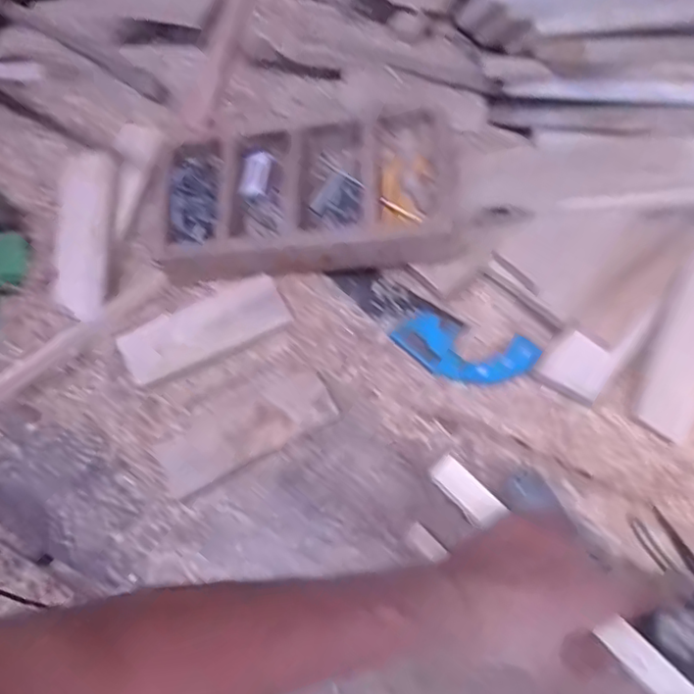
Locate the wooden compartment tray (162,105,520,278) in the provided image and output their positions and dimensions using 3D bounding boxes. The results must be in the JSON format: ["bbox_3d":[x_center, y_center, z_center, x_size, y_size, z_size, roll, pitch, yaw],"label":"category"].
[{"bbox_3d":[-0.052,-0.199,0.789,0.413,0.081,0.208,-5,72,12],"label":"wooden compartment tray"}]

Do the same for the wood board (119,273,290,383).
[{"bbox_3d":[-0.174,-0.023,0.760,0.198,0.024,0.073,-23,62,-14],"label":"wood board"}]

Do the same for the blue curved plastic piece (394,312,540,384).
[{"bbox_3d":[0.143,0.007,0.762,0.169,0.014,0.076,20,80,14],"label":"blue curved plastic piece"}]

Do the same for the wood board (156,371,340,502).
[{"bbox_3d":[-0.112,0.097,0.709,0.203,0.023,0.064,-24,62,-14],"label":"wood board"}]

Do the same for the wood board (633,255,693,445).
[{"bbox_3d":[0.393,-0.003,0.714,0.060,0.013,0.217,19,90,11],"label":"wood board"}]

